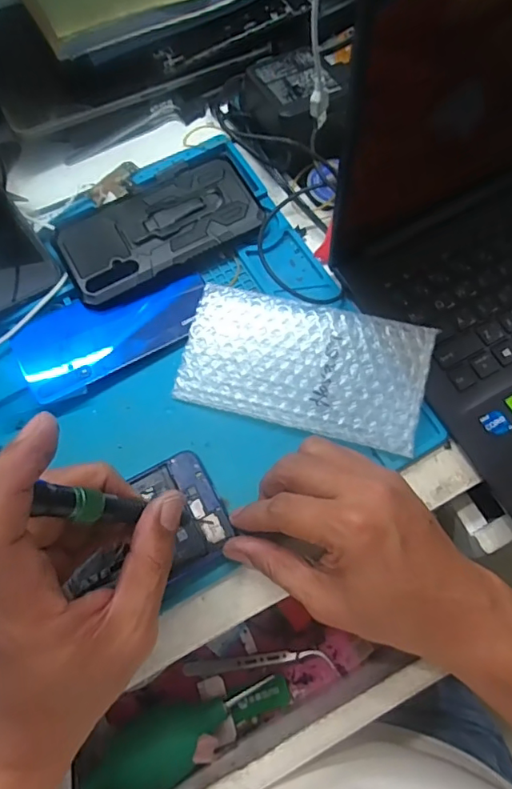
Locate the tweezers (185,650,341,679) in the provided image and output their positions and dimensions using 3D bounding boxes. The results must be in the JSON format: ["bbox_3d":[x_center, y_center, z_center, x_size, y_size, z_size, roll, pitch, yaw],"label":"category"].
[{"bbox_3d":[0.004,0.207,0.395,0.118,0.012,0.018,-2,69,3],"label":"tweezers"}]

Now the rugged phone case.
[{"bbox_3d":[-0.074,-0.130,0.400,0.153,0.010,0.075,-28,73,-6],"label":"rugged phone case"}]

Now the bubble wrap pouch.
[{"bbox_3d":[0.033,-0.023,0.356,0.168,0.011,0.089,15,74,7],"label":"bubble wrap pouch"}]

